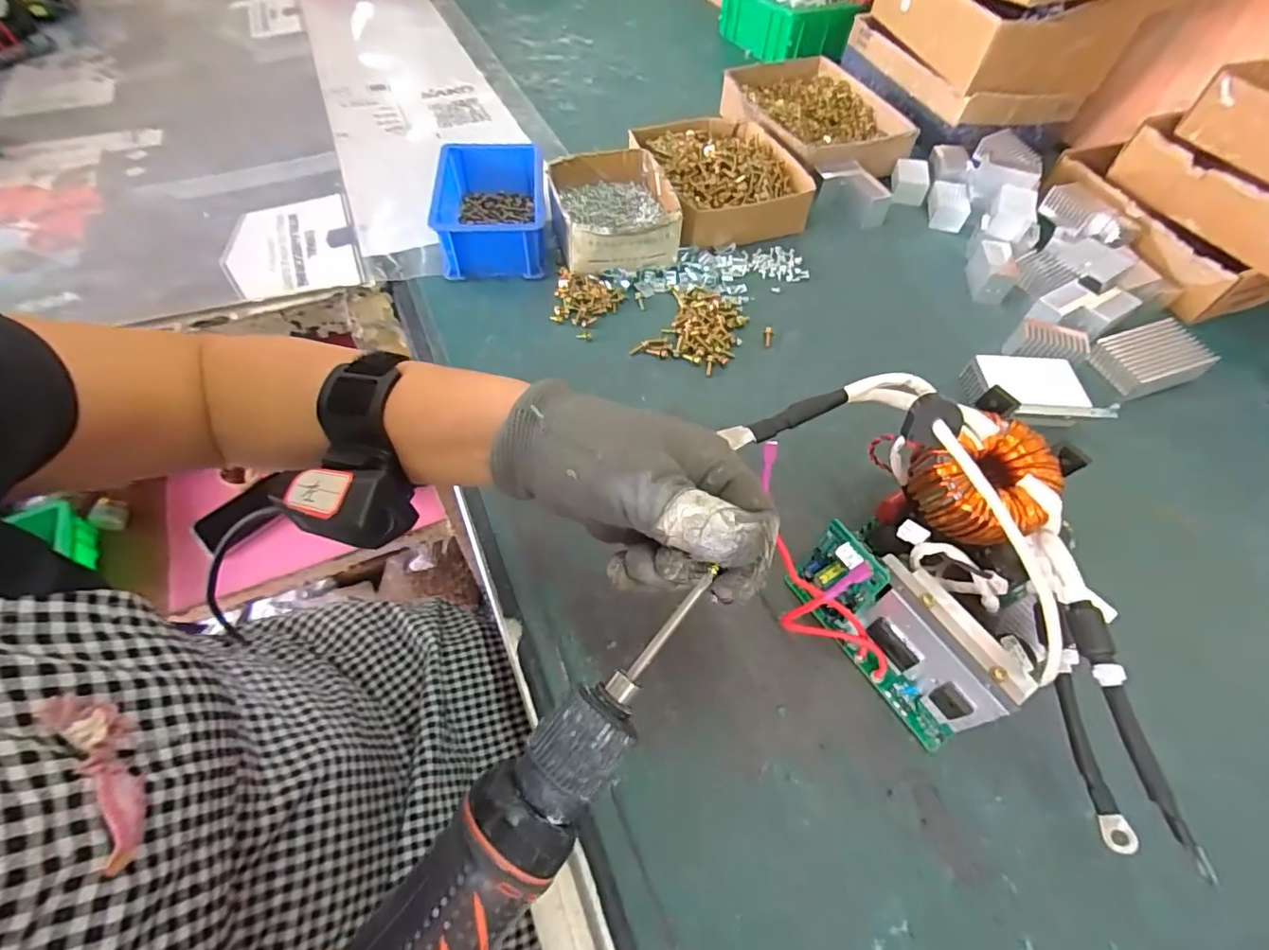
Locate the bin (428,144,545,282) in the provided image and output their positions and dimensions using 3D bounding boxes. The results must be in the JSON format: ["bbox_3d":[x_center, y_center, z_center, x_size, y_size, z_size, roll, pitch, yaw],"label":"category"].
[{"bbox_3d":[-0.133,-0.248,0.525,0.099,0.058,0.144,-5,56,-6],"label":"bin"}]

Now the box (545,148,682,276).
[{"bbox_3d":[-0.021,-0.251,0.532,0.108,0.053,0.121,-10,57,-9],"label":"box"}]

